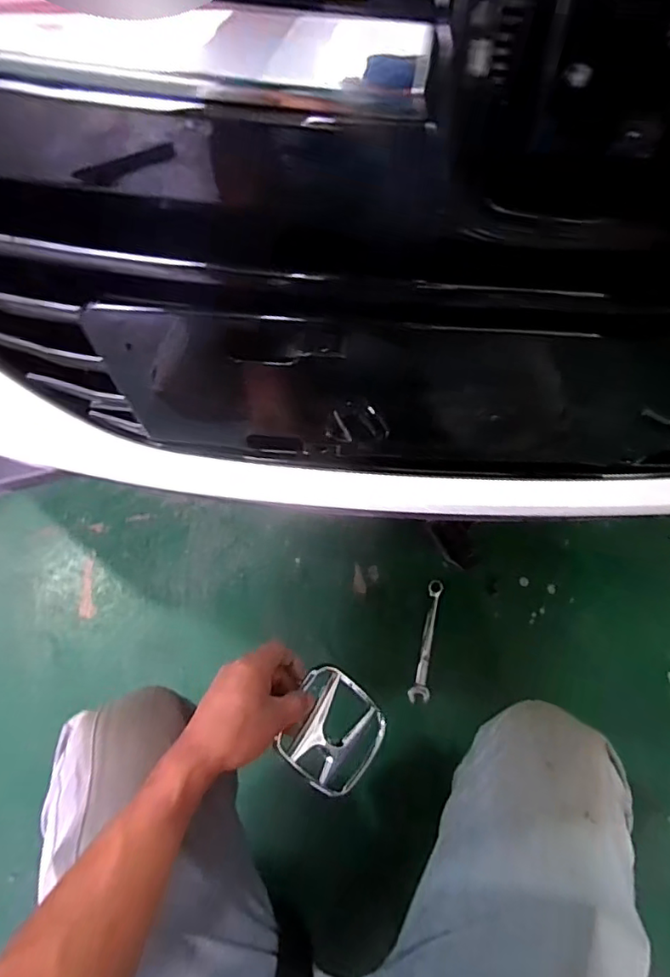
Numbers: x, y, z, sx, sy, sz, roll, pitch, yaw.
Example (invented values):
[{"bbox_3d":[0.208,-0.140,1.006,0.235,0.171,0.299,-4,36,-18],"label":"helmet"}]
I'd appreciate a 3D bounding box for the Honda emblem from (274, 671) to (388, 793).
[{"bbox_3d":[0.000,0.238,0.555,0.120,0.012,0.098,48,60,-23],"label":"Honda emblem"}]

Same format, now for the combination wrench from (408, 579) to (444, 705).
[{"bbox_3d":[0.138,0.226,0.848,0.028,0.009,0.175,12,68,4],"label":"combination wrench"}]

